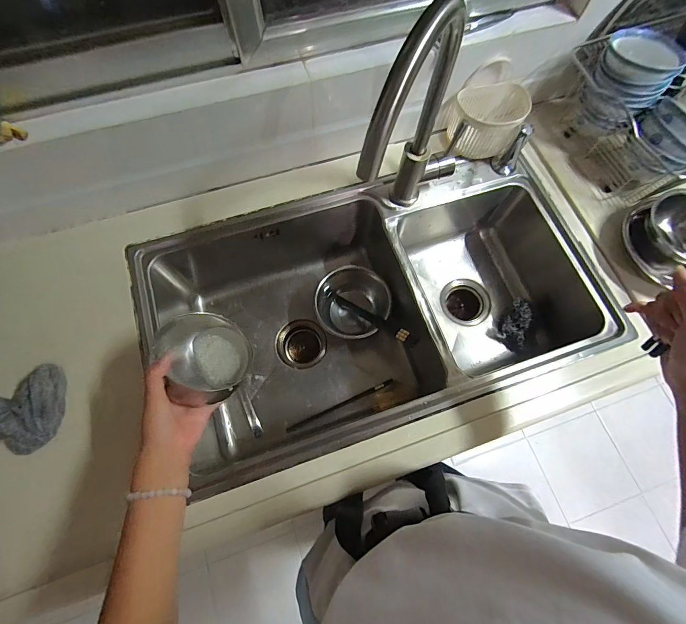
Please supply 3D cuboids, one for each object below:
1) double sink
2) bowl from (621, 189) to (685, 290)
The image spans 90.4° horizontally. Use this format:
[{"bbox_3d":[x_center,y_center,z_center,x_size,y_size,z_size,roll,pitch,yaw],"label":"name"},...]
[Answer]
[{"bbox_3d":[0.050,-0.026,0.690,0.777,0.225,0.479,-17,73,-8],"label":"double sink"},{"bbox_3d":[0.565,-0.130,0.573,0.133,0.068,0.156,-42,78,-14],"label":"bowl"}]

